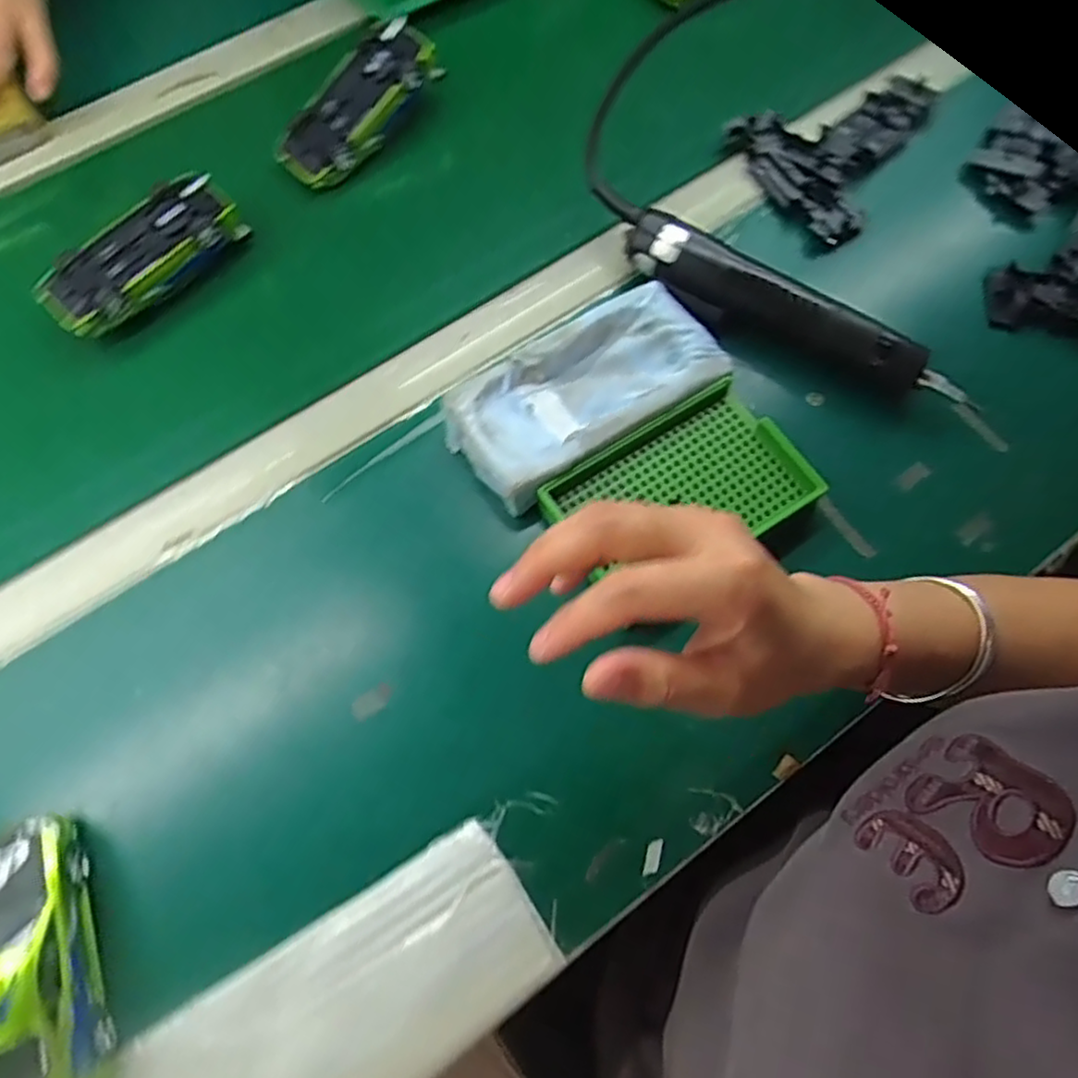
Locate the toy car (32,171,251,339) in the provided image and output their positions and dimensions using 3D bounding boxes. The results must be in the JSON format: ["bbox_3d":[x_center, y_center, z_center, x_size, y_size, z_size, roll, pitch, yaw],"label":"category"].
[{"bbox_3d":[-0.267,-0.190,0.476,0.057,0.032,0.136,42,75,16],"label":"toy car"}]

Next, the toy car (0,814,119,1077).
[{"bbox_3d":[-0.234,0.197,0.319,0.048,0.035,0.126,-22,69,-8],"label":"toy car"}]

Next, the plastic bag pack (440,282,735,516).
[{"bbox_3d":[0.028,-0.091,0.424,0.162,0.025,0.080,-33,71,-12],"label":"plastic bag pack"}]

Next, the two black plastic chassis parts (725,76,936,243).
[{"bbox_3d":[0.234,-0.301,0.526,0.162,0.035,0.127,-34,71,-12],"label":"two black plastic chassis parts"}]

